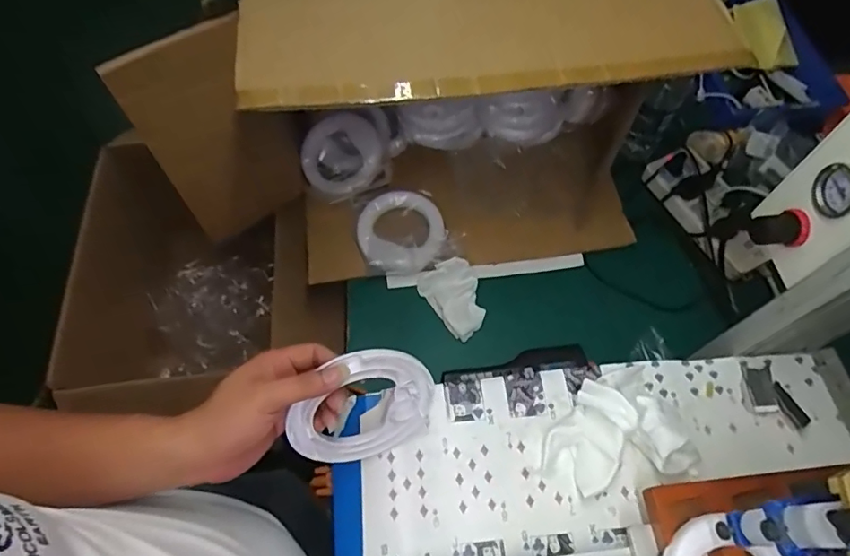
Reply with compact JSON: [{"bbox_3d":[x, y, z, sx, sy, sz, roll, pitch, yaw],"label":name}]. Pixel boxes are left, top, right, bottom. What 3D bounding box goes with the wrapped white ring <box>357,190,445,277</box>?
[{"bbox_3d":[-0.037,-0.080,0.790,0.126,0.026,0.138,0,63,0],"label":"wrapped white ring"}]

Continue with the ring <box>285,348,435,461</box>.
[{"bbox_3d":[-0.056,0.123,0.477,0.133,0.142,0.015,-21,39,-8],"label":"ring"}]

